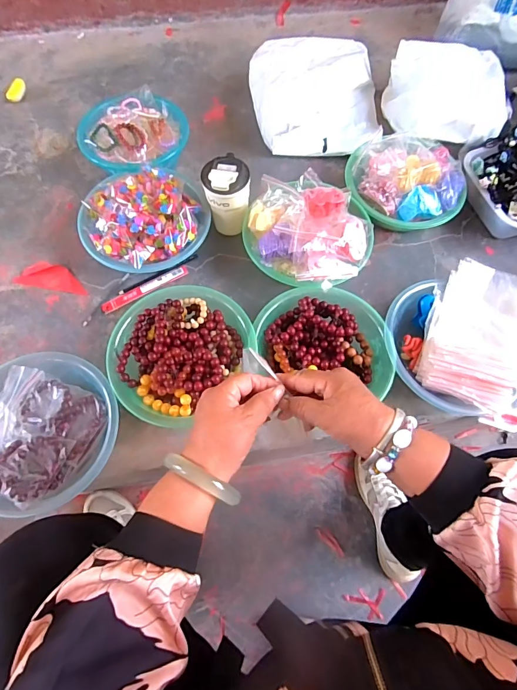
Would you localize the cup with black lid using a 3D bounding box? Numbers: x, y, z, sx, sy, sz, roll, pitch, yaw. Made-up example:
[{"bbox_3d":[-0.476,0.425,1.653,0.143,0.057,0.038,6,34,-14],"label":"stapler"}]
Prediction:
[{"bbox_3d":[-0.059,-0.283,0.738,0.079,0.143,0.089,-5,68,-3],"label":"cup with black lid"}]

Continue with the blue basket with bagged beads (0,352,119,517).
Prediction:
[{"bbox_3d":[-0.336,0.134,0.600,0.229,0.072,0.231,0,68,0],"label":"blue basket with bagged beads"}]

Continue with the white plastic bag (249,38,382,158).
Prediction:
[{"bbox_3d":[0.140,-0.587,0.885,0.297,0.103,0.305,-6,68,-3],"label":"white plastic bag"}]

